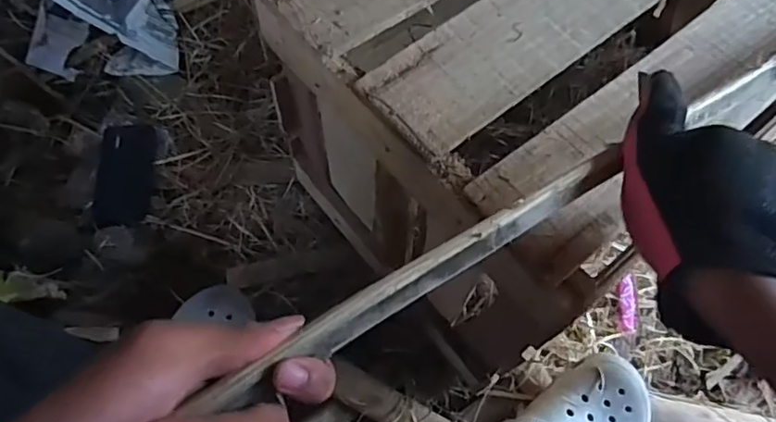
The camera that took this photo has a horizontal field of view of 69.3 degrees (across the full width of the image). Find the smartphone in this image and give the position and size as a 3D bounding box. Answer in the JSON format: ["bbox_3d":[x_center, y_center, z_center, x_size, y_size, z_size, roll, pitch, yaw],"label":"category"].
[{"bbox_3d":[-0.399,-0.055,0.856,0.085,0.014,0.171,-3,67,0],"label":"smartphone"}]

